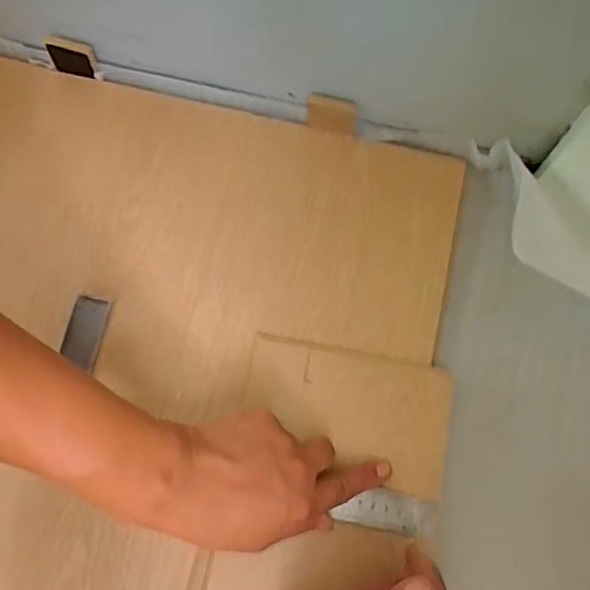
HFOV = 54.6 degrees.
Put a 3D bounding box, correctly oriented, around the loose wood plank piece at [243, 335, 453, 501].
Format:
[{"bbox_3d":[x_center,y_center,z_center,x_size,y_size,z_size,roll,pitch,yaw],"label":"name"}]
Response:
[{"bbox_3d":[0.039,0.091,0.440,0.155,0.015,0.094,10,71,2],"label":"loose wood plank piece"}]

